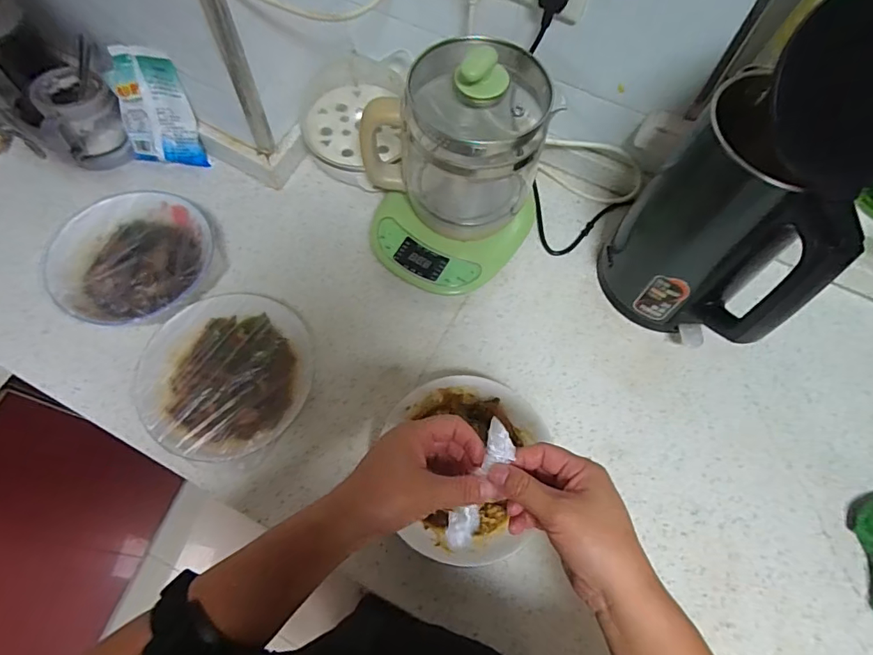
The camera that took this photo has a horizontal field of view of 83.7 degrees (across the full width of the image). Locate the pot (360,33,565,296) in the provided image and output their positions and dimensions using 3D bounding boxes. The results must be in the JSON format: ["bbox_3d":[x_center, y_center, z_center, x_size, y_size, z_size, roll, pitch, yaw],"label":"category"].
[{"bbox_3d":[0.024,-0.197,0.552,0.203,0.228,0.244,19,67,7],"label":"pot"}]

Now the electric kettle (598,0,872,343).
[{"bbox_3d":[0.292,-0.105,0.462,0.128,0.326,0.178,-33,71,-15],"label":"electric kettle"}]

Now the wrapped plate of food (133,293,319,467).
[{"bbox_3d":[-0.227,0.050,0.538,0.172,0.047,0.179,1,66,-1],"label":"wrapped plate of food"}]

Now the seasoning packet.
[{"bbox_3d":[-0.357,-0.272,0.617,0.088,0.141,0.025,-6,39,-7],"label":"seasoning packet"}]

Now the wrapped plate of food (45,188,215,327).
[{"bbox_3d":[-0.350,-0.077,0.580,0.173,0.063,0.170,1,66,-1],"label":"wrapped plate of food"}]

